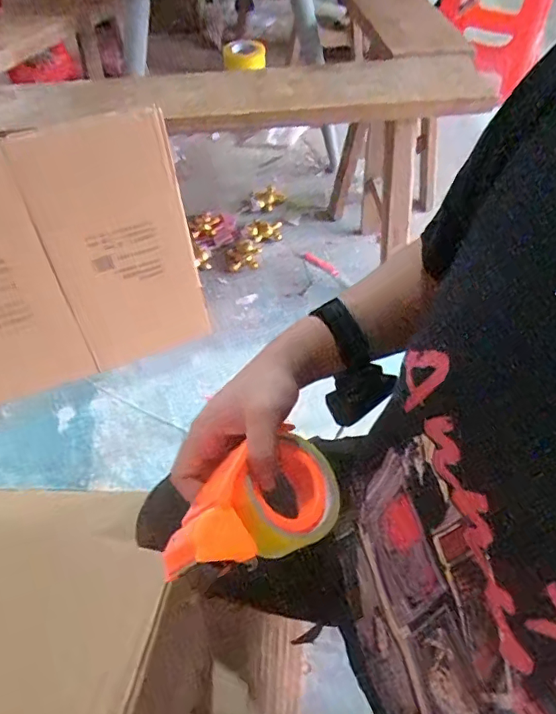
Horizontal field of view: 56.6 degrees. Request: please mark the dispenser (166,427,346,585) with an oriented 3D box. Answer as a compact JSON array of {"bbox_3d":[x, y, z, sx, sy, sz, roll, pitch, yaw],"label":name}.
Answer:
[{"bbox_3d":[-0.019,0.119,0.403,0.141,0.057,0.079,-15,53,-40],"label":"dispenser"}]

